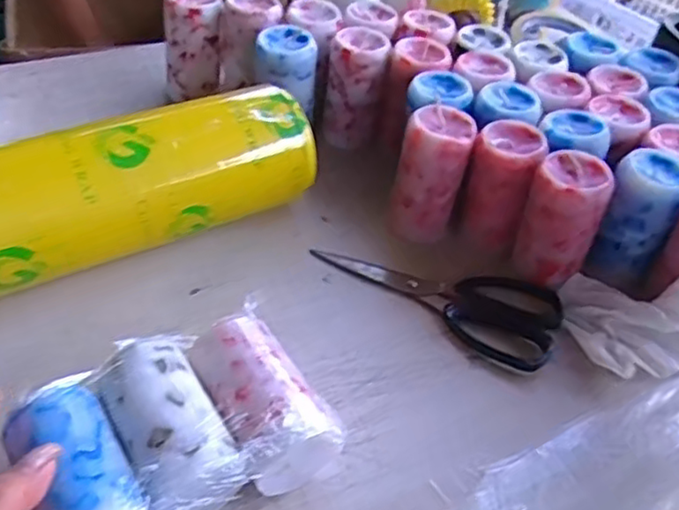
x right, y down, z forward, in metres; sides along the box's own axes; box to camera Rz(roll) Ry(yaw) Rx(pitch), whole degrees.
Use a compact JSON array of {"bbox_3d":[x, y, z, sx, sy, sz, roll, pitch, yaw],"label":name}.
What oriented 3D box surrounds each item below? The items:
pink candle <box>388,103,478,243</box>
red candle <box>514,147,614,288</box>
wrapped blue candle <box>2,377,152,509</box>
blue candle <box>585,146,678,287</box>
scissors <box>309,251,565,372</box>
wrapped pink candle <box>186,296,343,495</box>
[{"bbox_3d":[0.069,-0.061,0.510,0.052,0.088,0.051,12,45,4],"label":"pink candle"},{"bbox_3d":[0.157,-0.024,0.477,0.052,0.085,0.046,21,46,13],"label":"red candle"},{"bbox_3d":[-0.126,0.109,0.329,0.047,0.048,0.101,-21,55,-26],"label":"wrapped blue candle"},{"bbox_3d":[0.214,-0.027,0.486,0.047,0.088,0.051,26,47,17],"label":"blue candle"},{"bbox_3d":[0.070,0.023,0.486,0.176,0.008,0.075,25,47,16],"label":"scissors"},{"bbox_3d":[-0.045,0.082,0.382,0.054,0.057,0.104,-17,50,-23],"label":"wrapped pink candle"}]

